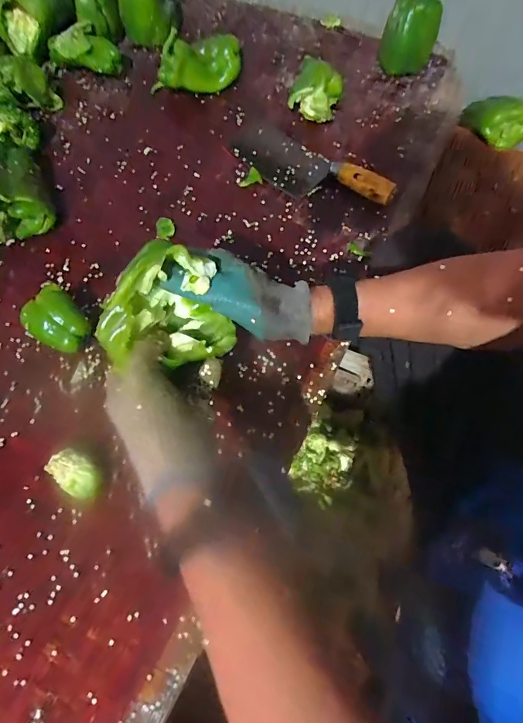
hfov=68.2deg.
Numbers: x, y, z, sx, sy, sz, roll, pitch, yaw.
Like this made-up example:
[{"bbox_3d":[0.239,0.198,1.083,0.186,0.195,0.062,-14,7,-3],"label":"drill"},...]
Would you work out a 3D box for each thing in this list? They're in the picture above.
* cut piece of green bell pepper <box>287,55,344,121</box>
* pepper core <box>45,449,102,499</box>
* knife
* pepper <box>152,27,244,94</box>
[{"bbox_3d":[0.082,-0.406,0.580,0.072,0.083,0.056,19,72,9],"label":"cut piece of green bell pepper"},{"bbox_3d":[-0.199,0.121,0.416,0.037,0.036,0.052,-38,73,-11],"label":"pepper core"},{"bbox_3d":[0.059,-0.281,0.555,0.254,0.034,0.080,37,76,14],"label":"knife"},{"bbox_3d":[-0.102,-0.467,0.612,0.151,0.067,0.059,-17,70,-4],"label":"pepper"}]

